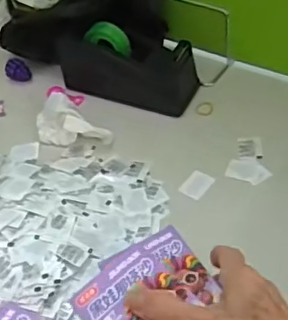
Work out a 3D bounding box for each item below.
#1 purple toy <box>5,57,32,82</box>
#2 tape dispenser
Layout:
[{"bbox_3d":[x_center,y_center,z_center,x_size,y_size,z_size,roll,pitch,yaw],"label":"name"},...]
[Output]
[{"bbox_3d":[-0.152,-0.108,0.690,0.028,0.022,0.022,-21,50,-11],"label":"purple toy"},{"bbox_3d":[-0.022,-0.104,0.629,0.153,0.066,0.052,9,51,14],"label":"tape dispenser"}]

